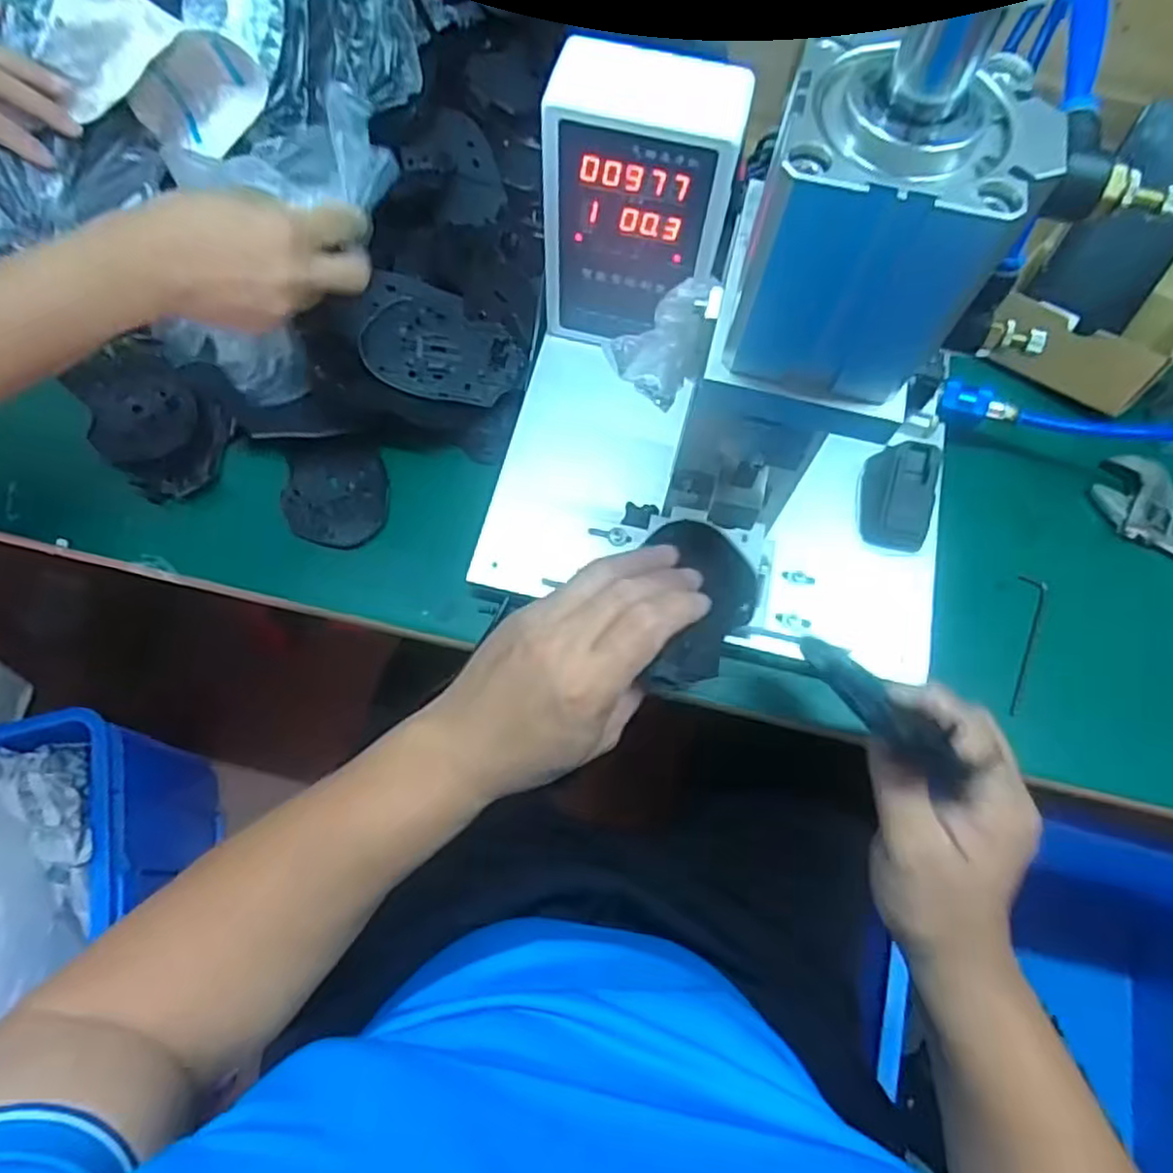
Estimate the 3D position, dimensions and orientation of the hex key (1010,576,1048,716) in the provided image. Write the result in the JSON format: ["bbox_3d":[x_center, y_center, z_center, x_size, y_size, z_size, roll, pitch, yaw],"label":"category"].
[{"bbox_3d":[0.303,0.040,0.495,0.018,0.005,0.097,13,76,-2],"label":"hex key"}]

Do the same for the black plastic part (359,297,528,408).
[{"bbox_3d":[-0.101,-0.167,0.519,0.110,0.006,0.078,19,69,-13],"label":"black plastic part"}]

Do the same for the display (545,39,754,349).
[{"bbox_3d":[0.026,-0.232,0.466,0.101,0.187,0.047,14,68,4],"label":"display"}]

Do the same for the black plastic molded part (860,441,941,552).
[{"bbox_3d":[0.206,-0.059,0.479,0.043,0.044,0.063,10,68,2],"label":"black plastic molded part"}]

